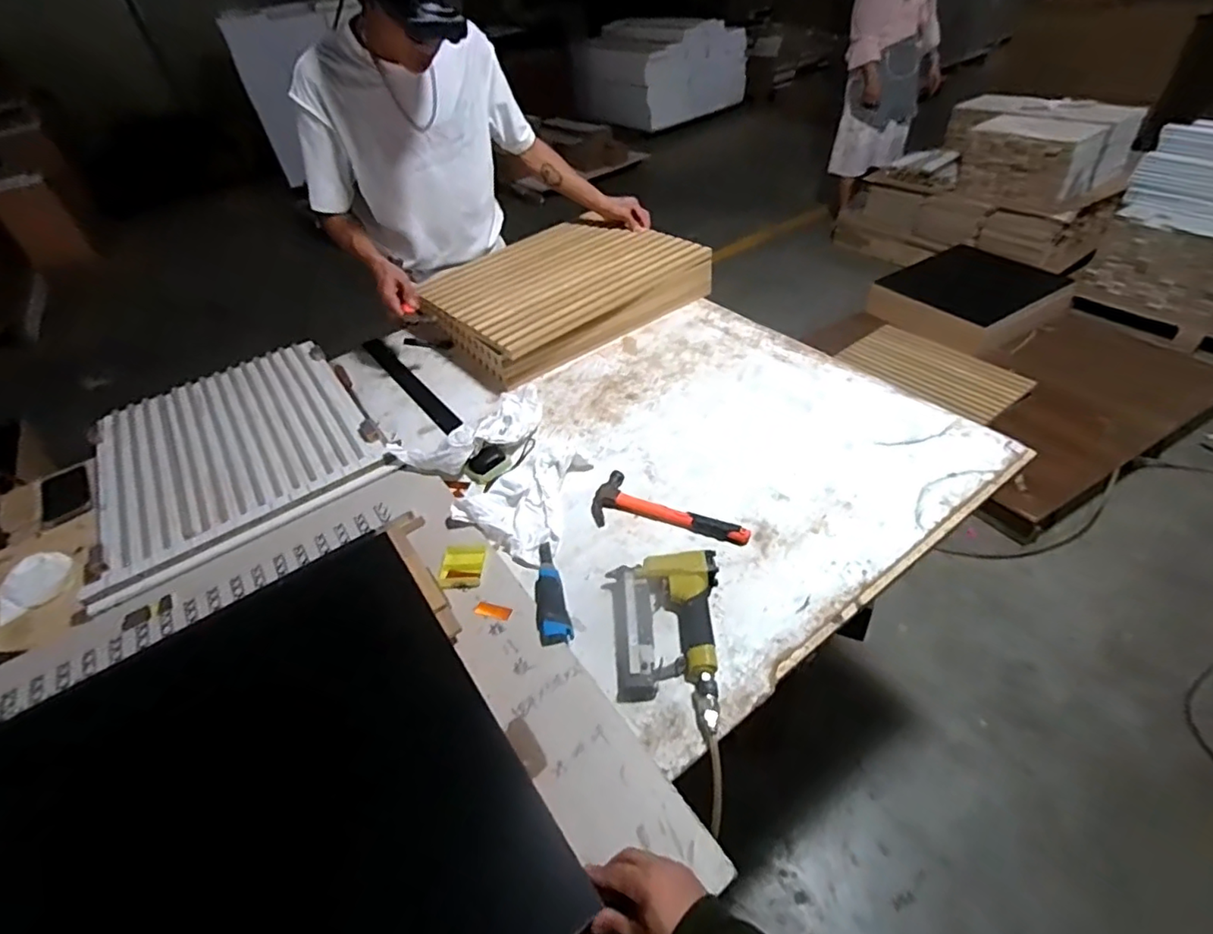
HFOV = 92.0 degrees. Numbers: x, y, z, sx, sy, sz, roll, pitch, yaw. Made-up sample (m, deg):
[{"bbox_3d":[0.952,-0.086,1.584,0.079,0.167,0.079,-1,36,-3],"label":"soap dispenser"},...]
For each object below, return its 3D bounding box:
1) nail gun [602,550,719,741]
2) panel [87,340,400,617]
[{"bbox_3d":[0.067,0.208,0.754,0.148,0.039,0.228,1,43,10],"label":"nail gun"},{"bbox_3d":[-0.753,-0.050,1.168,0.486,0.032,0.674,-29,47,-22],"label":"panel"}]

